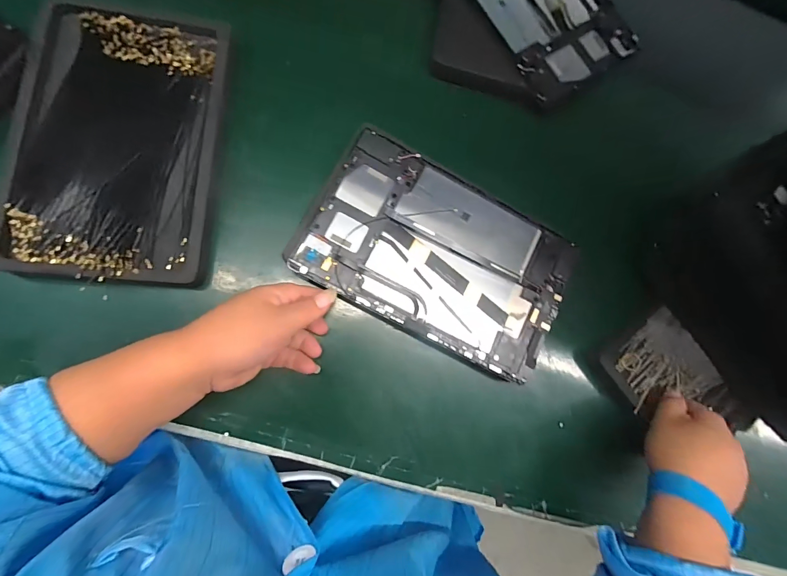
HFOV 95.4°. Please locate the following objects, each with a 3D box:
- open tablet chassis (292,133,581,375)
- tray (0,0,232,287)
[{"bbox_3d":[0.045,-0.033,0.334,0.241,0.012,0.153,26,82,-6],"label":"open tablet chassis"},{"bbox_3d":[-0.236,-0.128,0.310,0.155,0.023,0.245,4,85,-8],"label":"tray"}]

